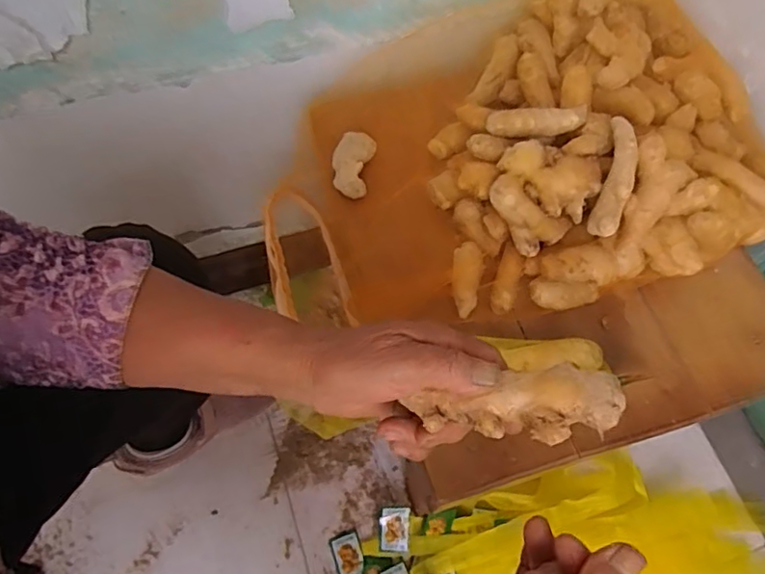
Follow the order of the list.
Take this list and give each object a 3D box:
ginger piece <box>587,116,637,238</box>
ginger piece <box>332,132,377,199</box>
[{"bbox_3d":[0.191,-0.091,0.478,0.023,0.021,0.101,13,86,5],"label":"ginger piece"},{"bbox_3d":[-0.029,-0.115,0.549,0.037,0.024,0.059,11,63,4],"label":"ginger piece"}]

